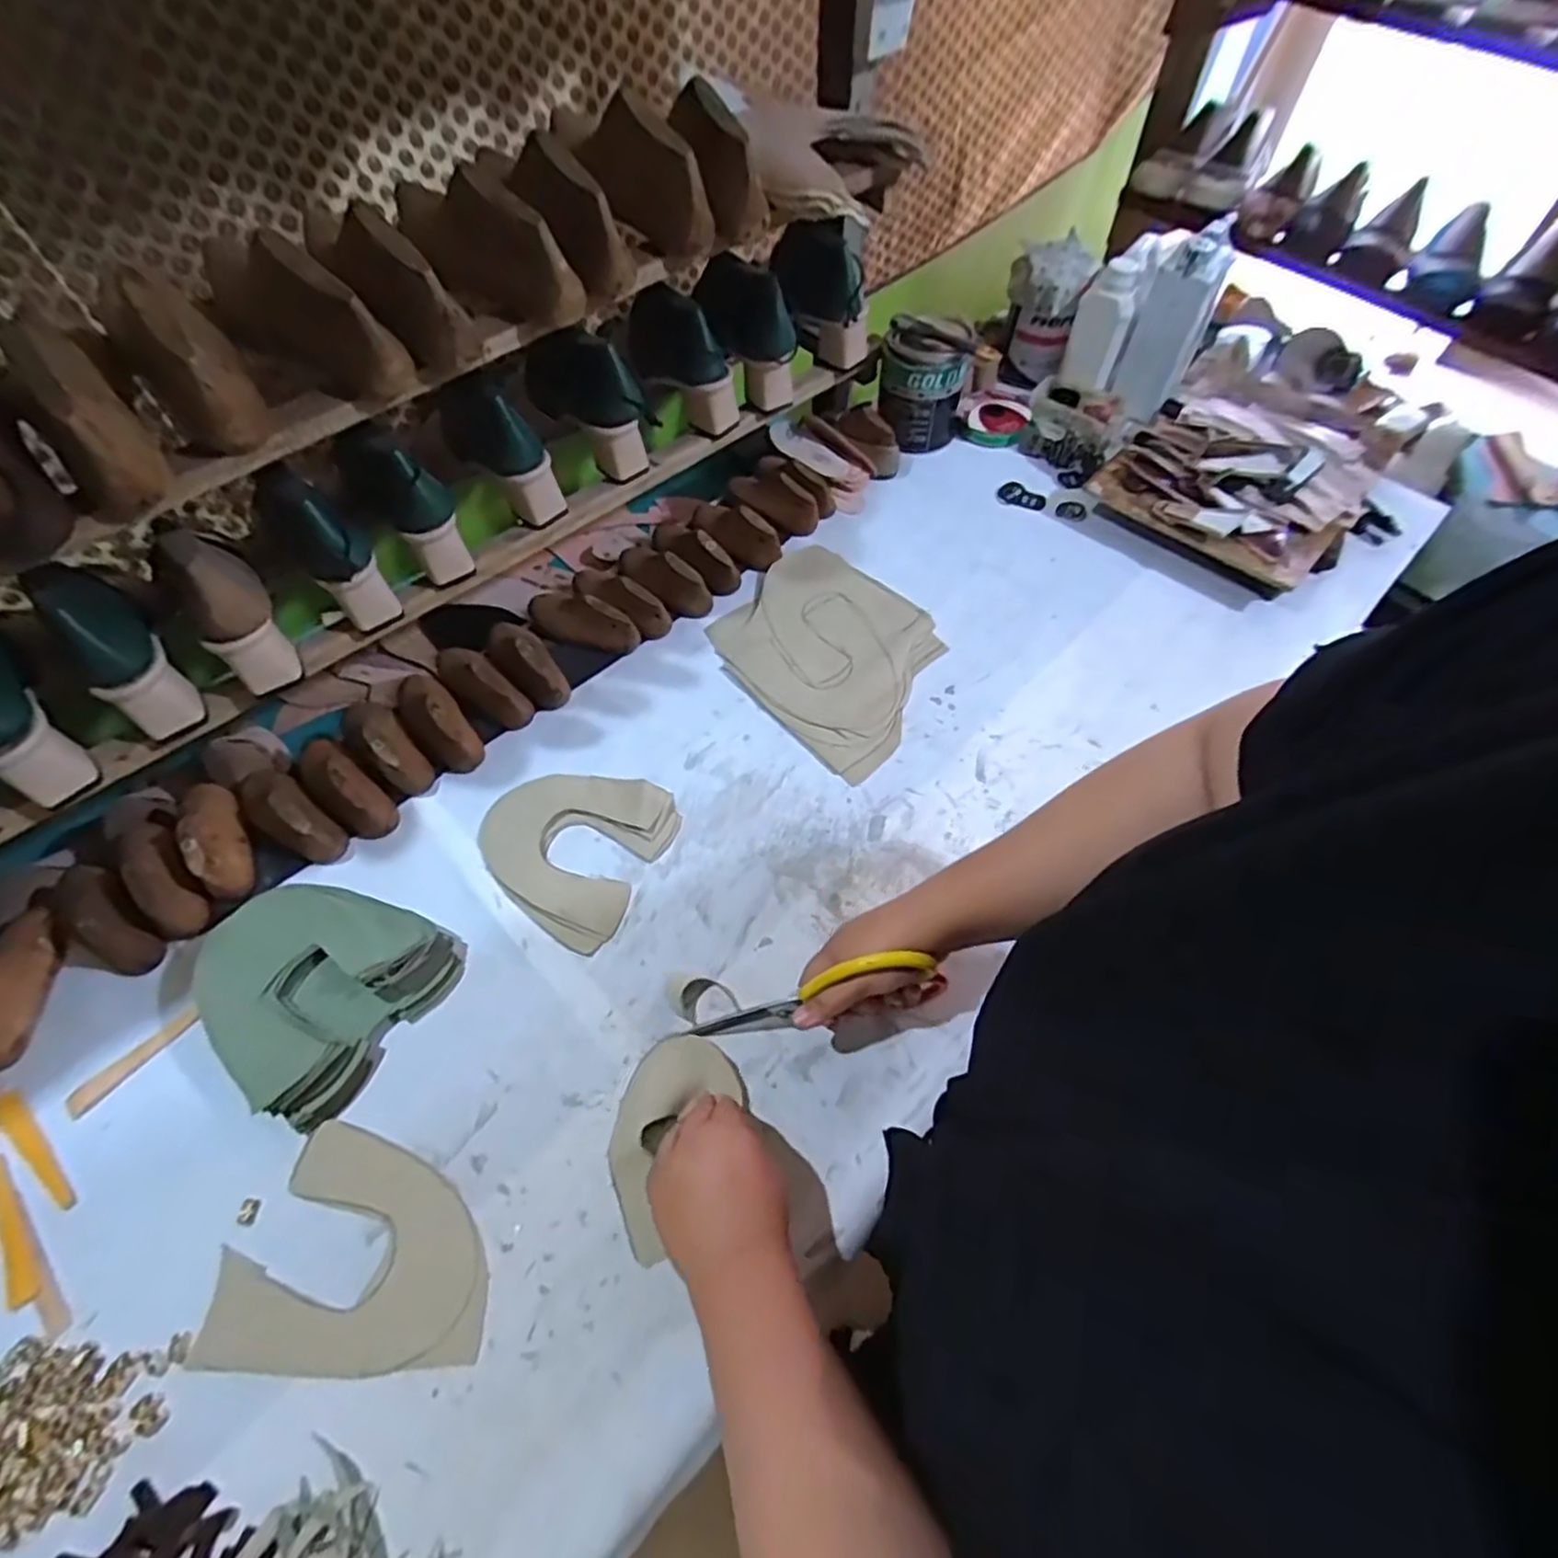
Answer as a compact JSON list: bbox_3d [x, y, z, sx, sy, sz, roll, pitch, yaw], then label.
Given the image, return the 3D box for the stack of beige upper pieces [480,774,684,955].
[{"bbox_3d":[-0.201,0.058,0.688,0.171,0.008,0.166,22,62,14],"label":"stack of beige upper pieces"}]

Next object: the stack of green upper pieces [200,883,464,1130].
[{"bbox_3d":[-0.381,0.168,0.600,0.160,0.052,0.172,29,64,18],"label":"stack of green upper pieces"}]

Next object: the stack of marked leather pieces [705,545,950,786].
[{"bbox_3d":[0.060,-0.146,0.797,0.254,0.017,0.222,38,67,21],"label":"stack of marked leather pieces"}]

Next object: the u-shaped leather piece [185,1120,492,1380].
[{"bbox_3d":[-0.303,0.341,0.527,0.192,0.004,0.148,2,59,2],"label":"u-shaped leather piece"}]

